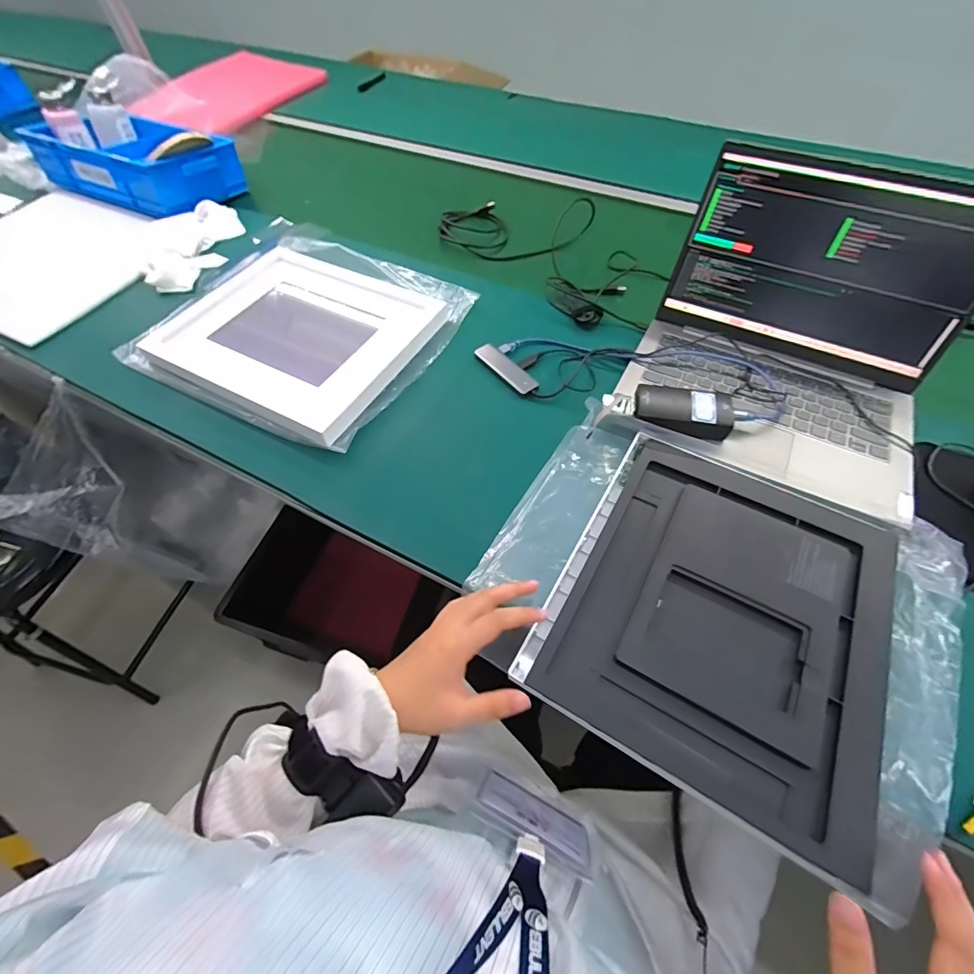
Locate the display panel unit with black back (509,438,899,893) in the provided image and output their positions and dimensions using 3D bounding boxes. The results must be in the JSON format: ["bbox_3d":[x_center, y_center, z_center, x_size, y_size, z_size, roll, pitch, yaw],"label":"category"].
[{"bbox_3d":[0.208,0.102,0.399,0.259,0.022,0.302,26,62,18],"label":"display panel unit with black back"}]

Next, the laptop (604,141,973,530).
[{"bbox_3d":[0.347,-0.177,0.478,0.309,0.191,0.280,23,60,15],"label":"laptop"}]

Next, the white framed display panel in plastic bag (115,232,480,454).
[{"bbox_3d":[-0.264,-0.230,0.635,0.412,0.046,0.333,24,64,20],"label":"white framed display panel in plastic bag"}]

